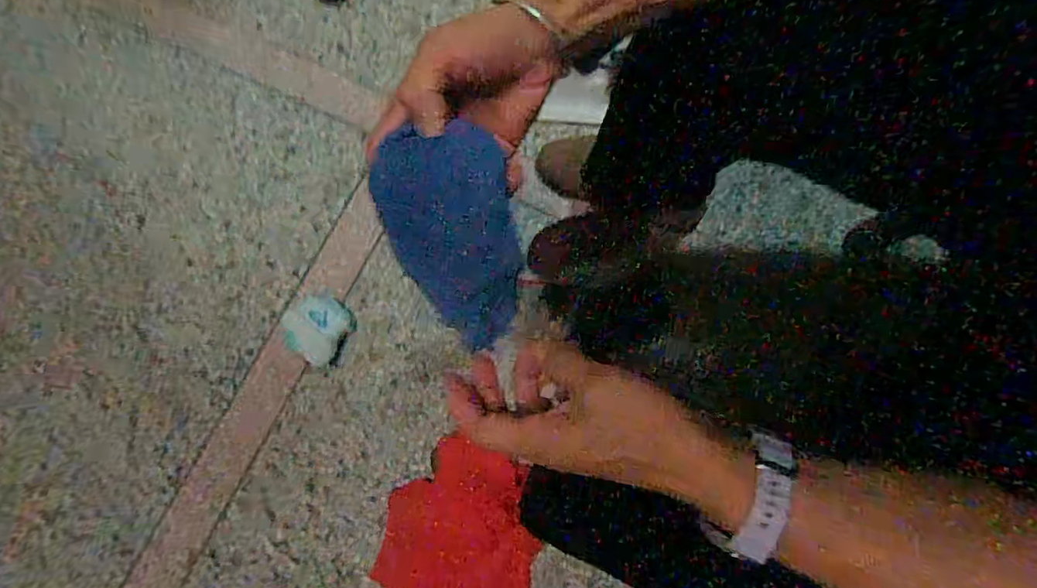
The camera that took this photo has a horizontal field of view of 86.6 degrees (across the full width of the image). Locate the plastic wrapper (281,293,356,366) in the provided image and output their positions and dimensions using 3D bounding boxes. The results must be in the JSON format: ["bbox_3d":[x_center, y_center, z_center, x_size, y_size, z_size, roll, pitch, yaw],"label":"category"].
[{"bbox_3d":[-0.285,0.044,0.771,0.090,0.024,0.089,0,78,-1],"label":"plastic wrapper"}]

